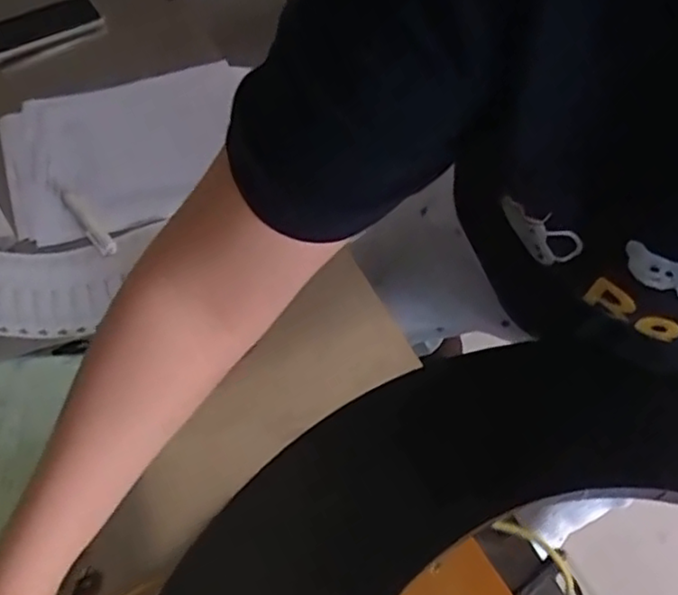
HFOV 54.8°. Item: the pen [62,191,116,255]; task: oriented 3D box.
[{"bbox_3d":[-0.278,-0.086,0.717,0.019,0.010,0.117,-34,61,-22],"label":"pen"}]

